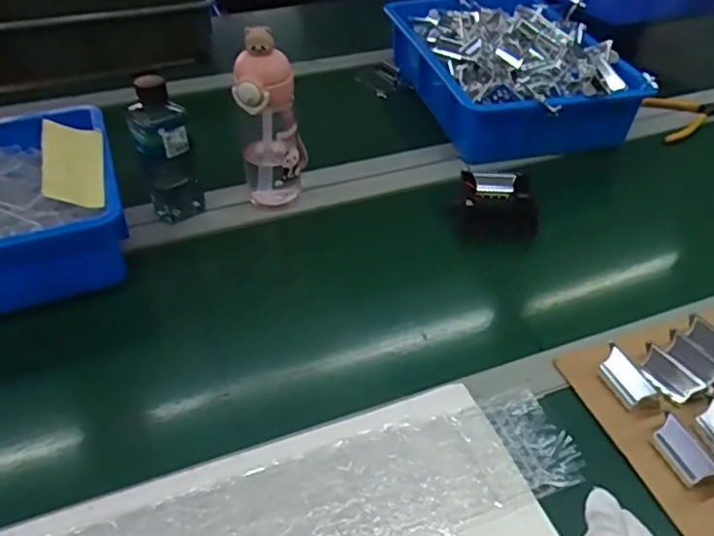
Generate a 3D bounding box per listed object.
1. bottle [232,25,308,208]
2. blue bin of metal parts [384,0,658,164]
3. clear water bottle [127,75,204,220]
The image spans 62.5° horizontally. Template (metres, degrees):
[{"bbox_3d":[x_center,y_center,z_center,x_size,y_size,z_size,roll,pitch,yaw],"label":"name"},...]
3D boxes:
[{"bbox_3d":[-0.099,-0.160,0.669,0.073,0.198,0.064,-7,43,-5],"label":"bottle"},{"bbox_3d":[0.236,-0.350,0.967,0.278,0.116,0.456,-10,44,-12],"label":"blue bin of metal parts"},{"bbox_3d":[-0.219,-0.136,0.670,0.059,0.149,0.067,-17,45,-16],"label":"clear water bottle"}]

